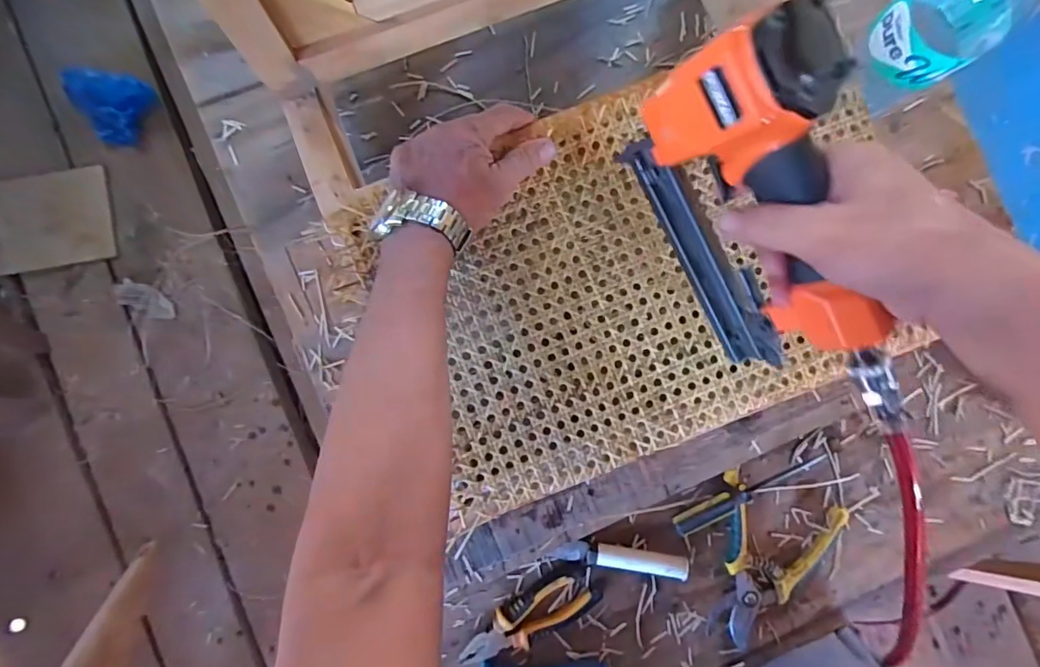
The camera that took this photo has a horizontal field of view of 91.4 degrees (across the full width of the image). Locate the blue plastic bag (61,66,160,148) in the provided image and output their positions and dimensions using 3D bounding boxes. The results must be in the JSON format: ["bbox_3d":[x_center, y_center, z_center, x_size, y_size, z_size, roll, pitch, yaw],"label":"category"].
[{"bbox_3d":[-1.074,-0.595,1.301,0.208,0.101,0.180,24,88,-1],"label":"blue plastic bag"}]

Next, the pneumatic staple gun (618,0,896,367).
[{"bbox_3d":[0.154,-0.070,0.319,0.068,0.161,0.191,-27,89,-2],"label":"pneumatic staple gun"}]

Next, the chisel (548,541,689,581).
[{"bbox_3d":[0.106,0.236,0.532,0.138,0.019,0.023,8,88,-1],"label":"chisel"}]

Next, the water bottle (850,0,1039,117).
[{"bbox_3d":[0.327,-0.241,0.362,0.071,0.125,0.077,-36,89,-2],"label":"water bottle"}]

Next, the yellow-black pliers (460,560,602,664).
[{"bbox_3d":[0.011,0.300,0.533,0.153,0.024,0.056,-31,89,-2],"label":"yellow-black pliers"}]

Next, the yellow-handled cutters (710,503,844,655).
[{"bbox_3d":[0.279,0.260,0.546,0.122,0.017,0.158,13,88,-1],"label":"yellow-handled cutters"}]

